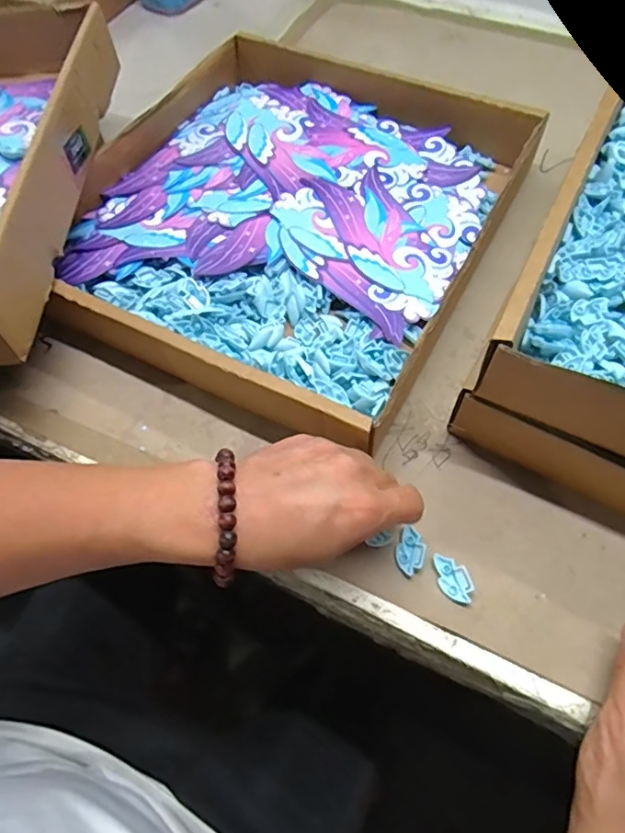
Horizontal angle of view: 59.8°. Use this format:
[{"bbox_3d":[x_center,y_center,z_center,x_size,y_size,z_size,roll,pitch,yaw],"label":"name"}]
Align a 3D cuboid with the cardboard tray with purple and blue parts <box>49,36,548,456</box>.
[{"bbox_3d":[-0.023,-0.182,0.482,0.342,0.059,0.382,25,64,15],"label":"cardboard tray with purple and blue parts"}]

